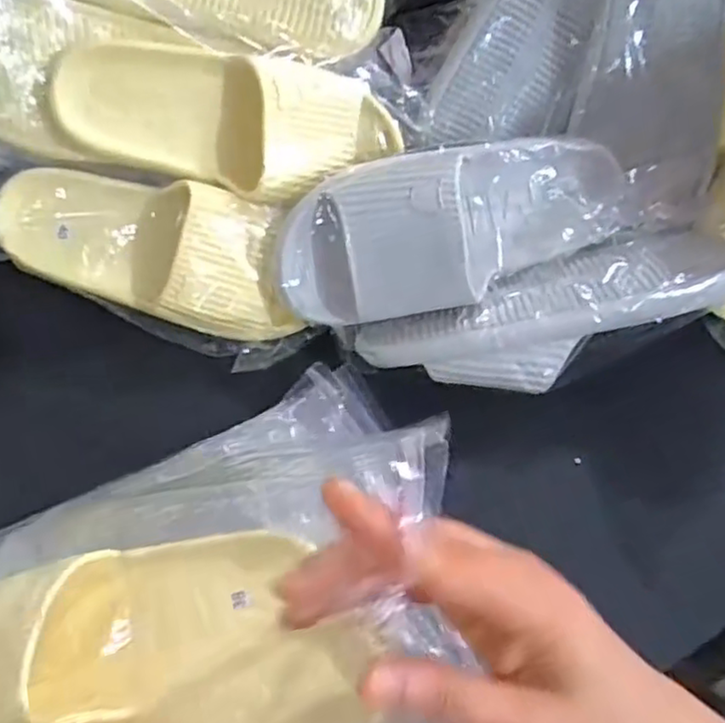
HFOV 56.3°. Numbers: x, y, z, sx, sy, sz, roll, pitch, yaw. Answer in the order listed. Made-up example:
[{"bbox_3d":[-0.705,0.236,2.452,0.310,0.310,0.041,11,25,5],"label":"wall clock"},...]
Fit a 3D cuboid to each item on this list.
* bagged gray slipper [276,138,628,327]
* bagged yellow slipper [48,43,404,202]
[{"bbox_3d":[0.073,-0.104,0.469,0.248,0.083,0.067,-14,25,-7],"label":"bagged gray slipper"},{"bbox_3d":[-0.093,-0.169,0.497,0.244,0.101,0.075,2,13,-11],"label":"bagged yellow slipper"}]

